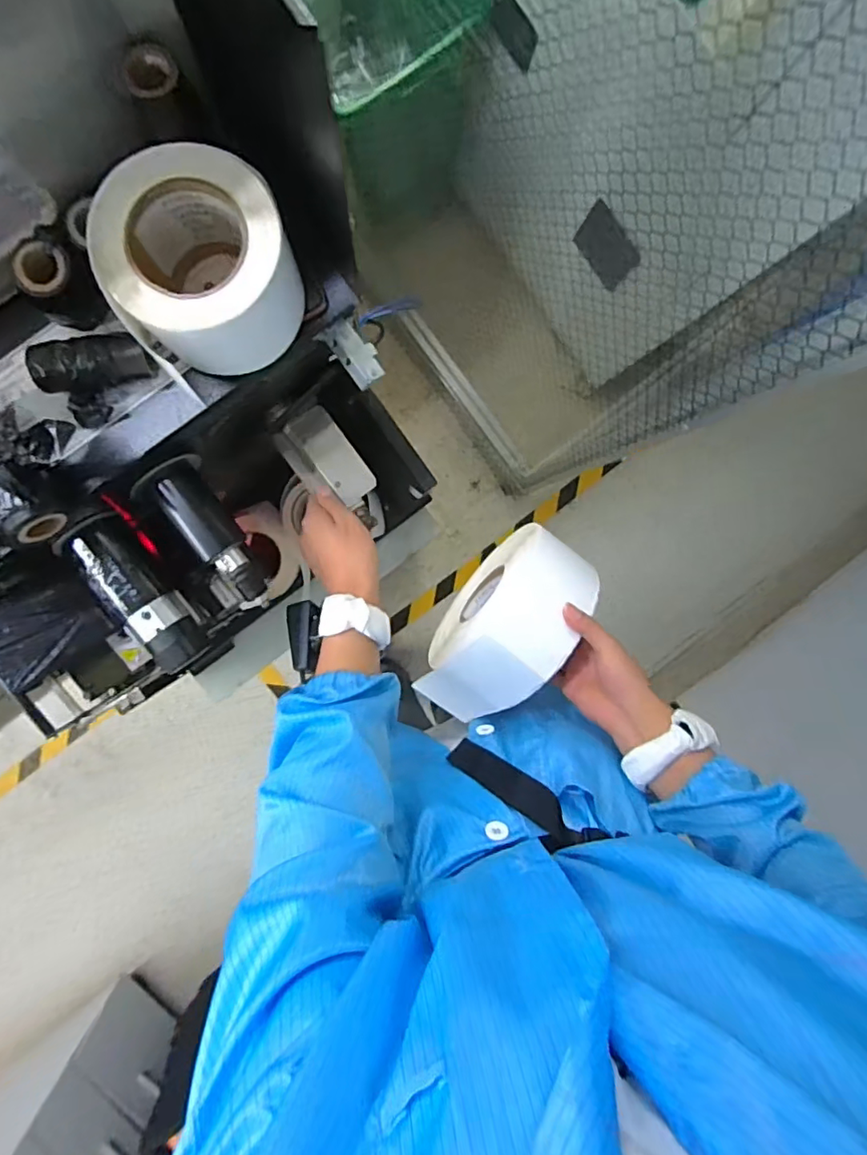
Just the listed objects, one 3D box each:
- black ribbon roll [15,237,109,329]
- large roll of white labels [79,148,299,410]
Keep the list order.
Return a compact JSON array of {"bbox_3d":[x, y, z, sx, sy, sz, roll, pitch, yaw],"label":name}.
[{"bbox_3d":[-0.276,-0.219,0.419,0.044,0.052,0.045,0,94,-5],"label":"black ribbon roll"},{"bbox_3d":[-0.167,-0.224,0.408,0.123,0.087,0.118,0,94,-5],"label":"large roll of white labels"}]

